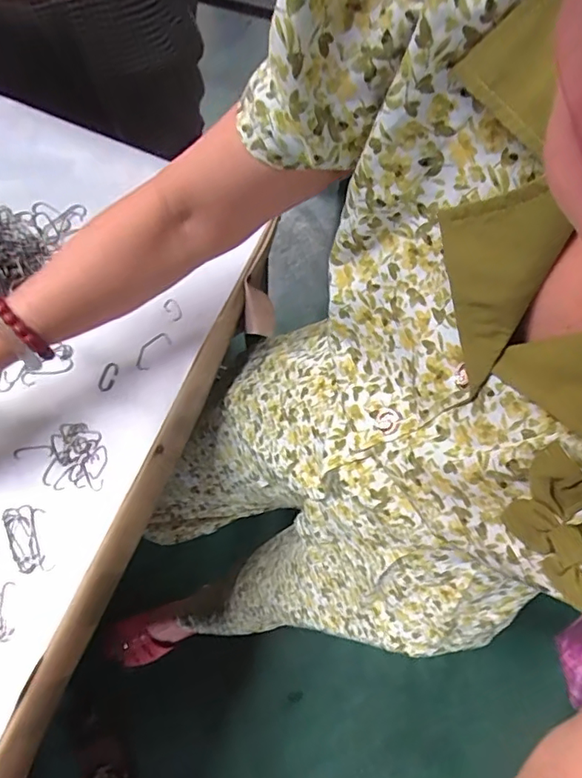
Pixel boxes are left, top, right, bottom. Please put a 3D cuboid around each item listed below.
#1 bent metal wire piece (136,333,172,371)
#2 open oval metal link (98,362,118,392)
[{"bbox_3d":[-0.133,-0.037,0.511,0.021,0.004,0.042,37,75,9],"label":"bent metal wire piece"},{"bbox_3d":[-0.171,-0.011,0.503,0.014,0.007,0.029,23,75,-4],"label":"open oval metal link"}]

